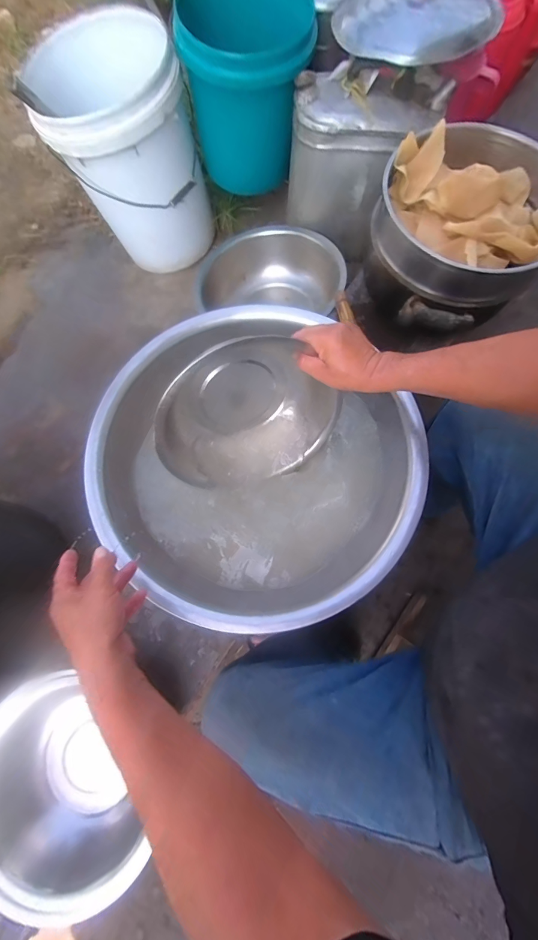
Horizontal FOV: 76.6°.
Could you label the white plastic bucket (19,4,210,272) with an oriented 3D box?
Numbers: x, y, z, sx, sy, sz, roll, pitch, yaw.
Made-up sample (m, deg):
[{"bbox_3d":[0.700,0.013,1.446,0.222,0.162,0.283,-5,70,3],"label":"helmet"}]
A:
[{"bbox_3d":[-0.316,-0.720,0.801,0.285,0.351,0.270,0,76,1],"label":"white plastic bucket"}]

